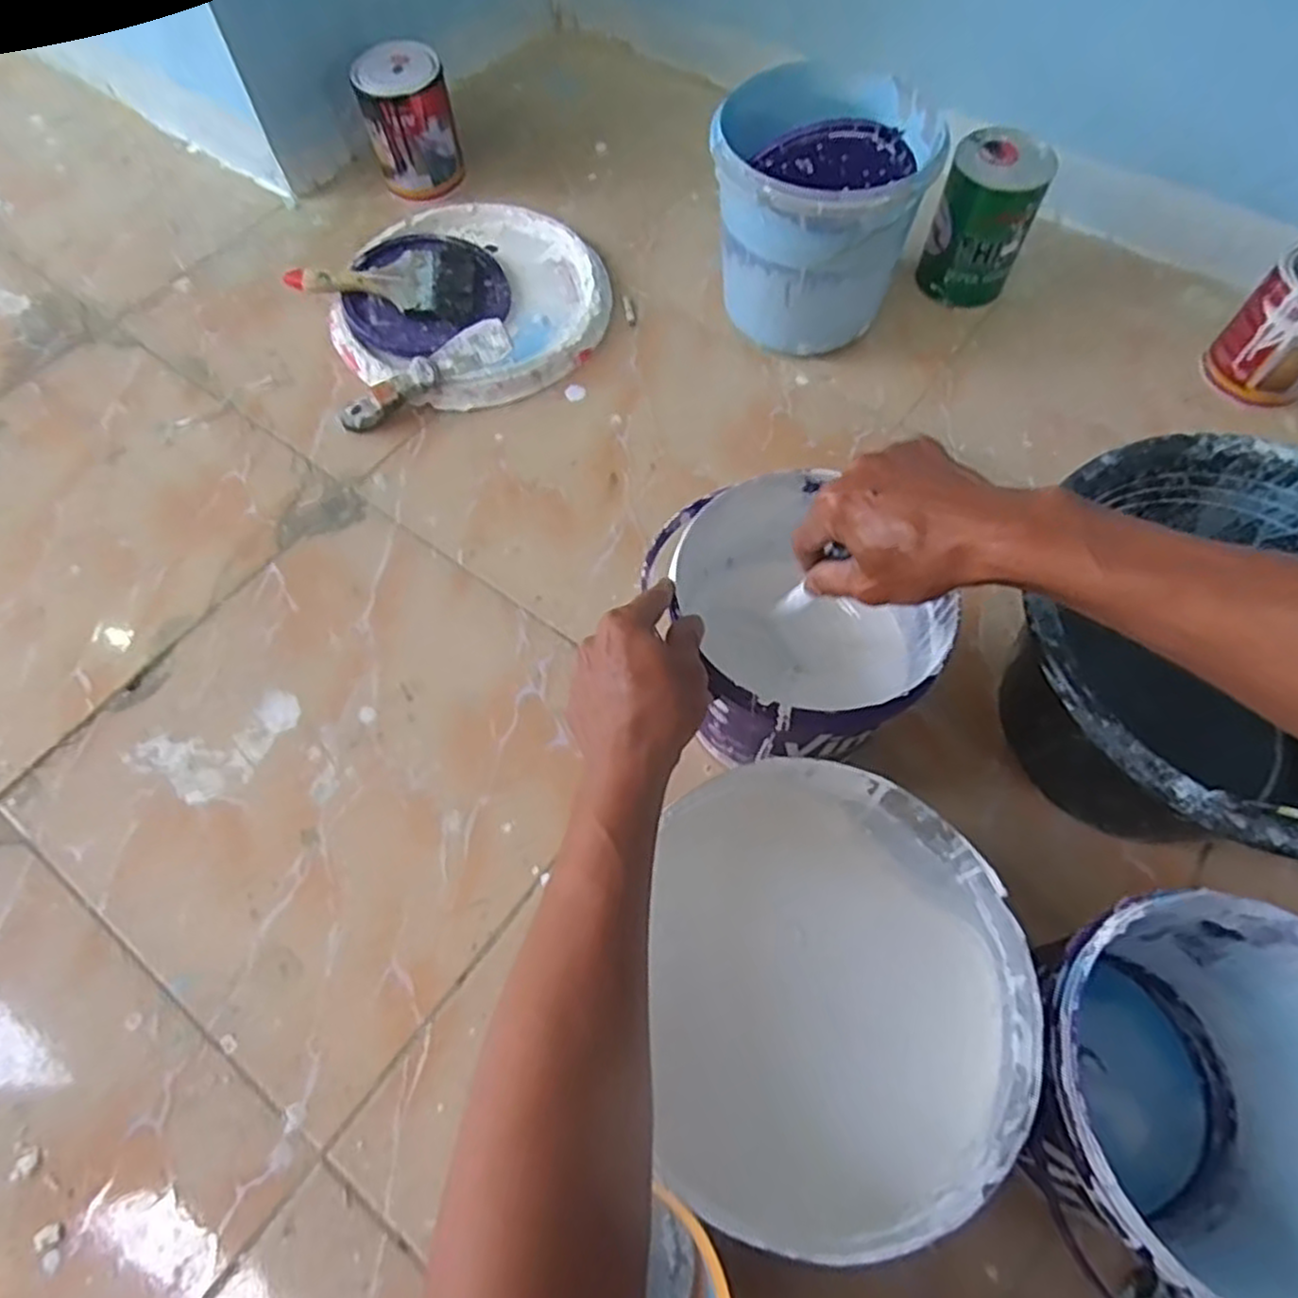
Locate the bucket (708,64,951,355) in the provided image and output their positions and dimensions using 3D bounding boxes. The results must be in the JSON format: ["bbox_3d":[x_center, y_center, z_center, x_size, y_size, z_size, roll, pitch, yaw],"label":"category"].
[{"bbox_3d":[0.165,-0.429,0.776,0.196,0.211,0.180,0,63,0],"label":"bucket"}]

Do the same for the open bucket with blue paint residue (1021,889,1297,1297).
[{"bbox_3d":[0.298,0.256,0.441,0.186,0.182,0.187,0,63,0],"label":"open bucket with blue paint residue"}]

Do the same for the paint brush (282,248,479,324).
[{"bbox_3d":[-0.296,-0.420,0.860,0.202,0.041,0.105,3,63,1],"label":"paint brush"}]

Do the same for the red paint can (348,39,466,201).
[{"bbox_3d":[-0.289,-0.637,0.910,0.100,0.119,0.101,0,63,0],"label":"red paint can"}]

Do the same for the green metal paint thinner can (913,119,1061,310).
[{"bbox_3d":[0.359,-0.460,0.818,0.099,0.140,0.087,16,64,8],"label":"green metal paint thinner can"}]

